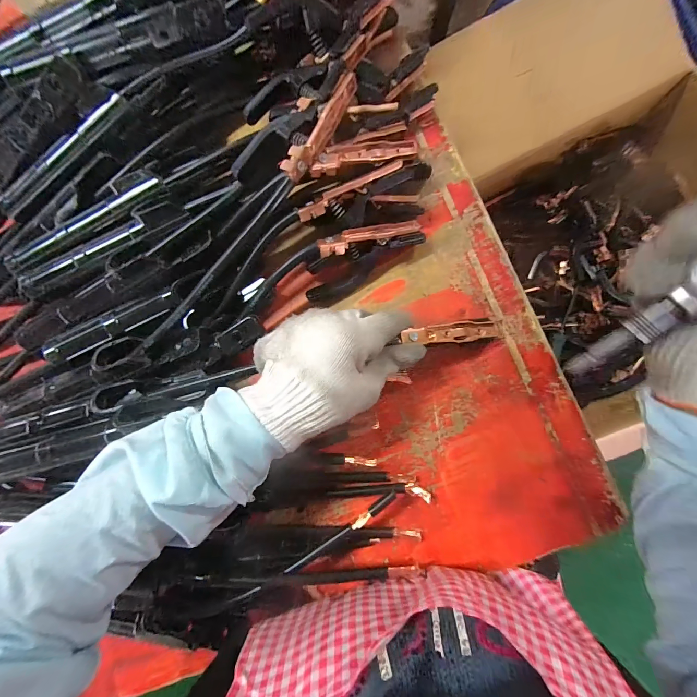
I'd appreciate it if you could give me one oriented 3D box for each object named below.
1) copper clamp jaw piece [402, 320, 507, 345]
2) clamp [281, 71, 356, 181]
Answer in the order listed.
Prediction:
[{"bbox_3d":[0.094,-0.014,0.277,0.112,0.011,0.017,-5,86,-24],"label":"copper clamp jaw piece"},{"bbox_3d":[-0.022,-0.173,0.255,0.015,0.021,0.096,28,90,7],"label":"clamp"}]

